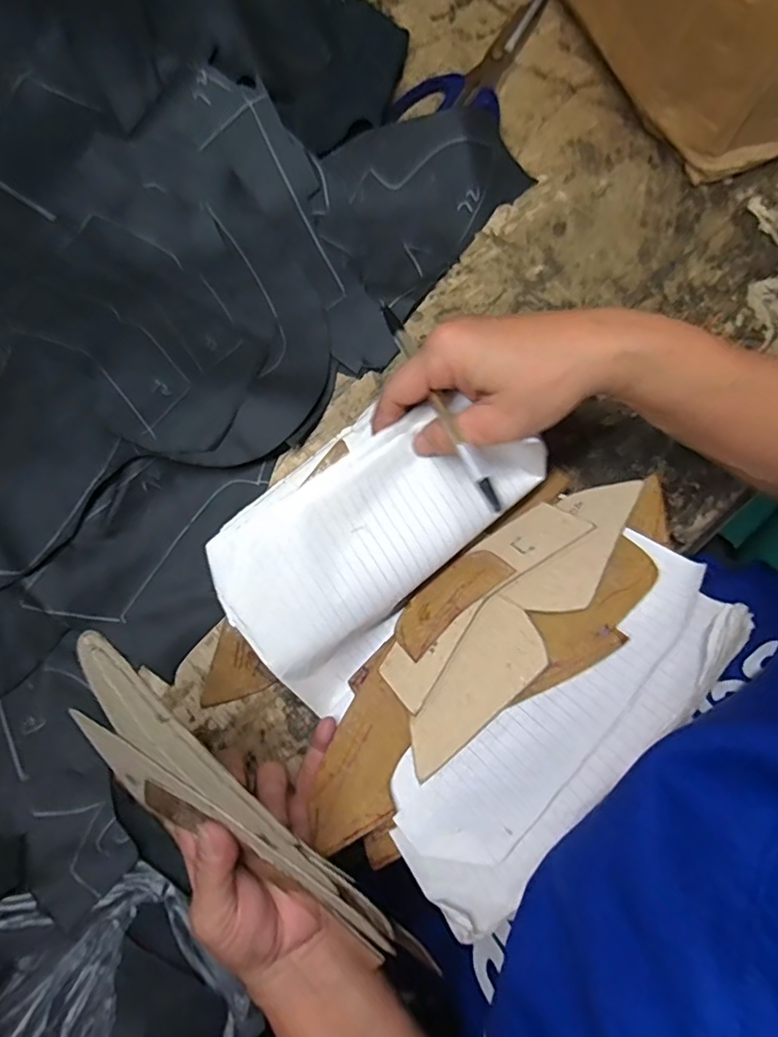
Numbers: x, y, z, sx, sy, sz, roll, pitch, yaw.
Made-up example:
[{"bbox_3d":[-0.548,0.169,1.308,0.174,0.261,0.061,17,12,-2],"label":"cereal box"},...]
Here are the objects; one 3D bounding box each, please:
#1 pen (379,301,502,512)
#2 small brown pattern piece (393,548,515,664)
[{"bbox_3d":[0.024,-0.061,0.292,0.010,0.007,0.140,-22,65,-5],"label":"pen"},{"bbox_3d":[0.035,0.047,0.337,0.076,0.004,0.032,-41,48,-8],"label":"small brown pattern piece"}]

